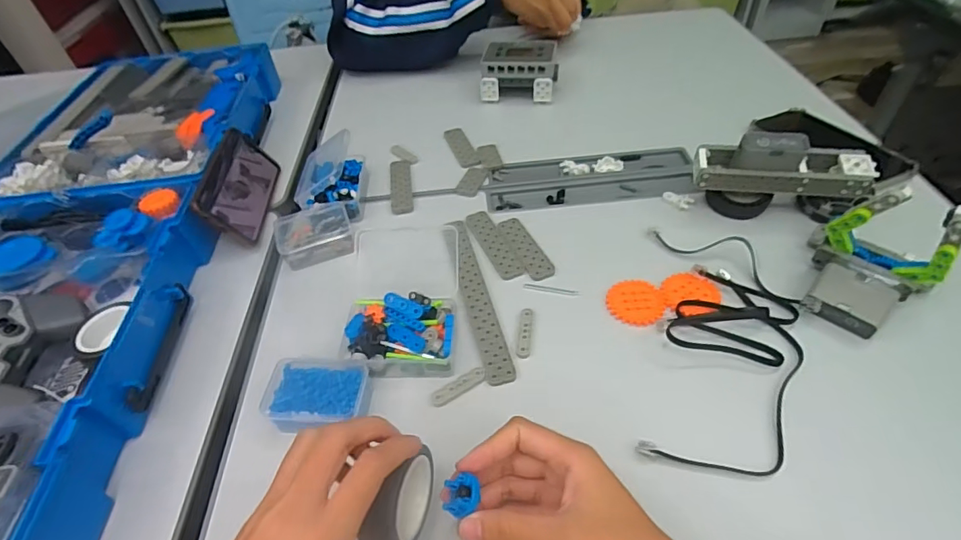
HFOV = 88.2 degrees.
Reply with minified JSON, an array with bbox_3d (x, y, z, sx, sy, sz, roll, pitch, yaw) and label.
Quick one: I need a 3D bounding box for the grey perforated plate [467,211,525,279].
[{"bbox_3d":[0.013,-0.028,0.514,0.027,0.004,0.101,-21,48,-13],"label":"grey perforated plate"}]

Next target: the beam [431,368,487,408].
[{"bbox_3d":[-0.017,0.095,0.405,0.048,0.005,0.011,-30,50,-20],"label":"beam"}]

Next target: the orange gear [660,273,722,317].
[{"bbox_3d":[0.189,0.023,0.446,0.050,0.005,0.050,11,49,17],"label":"orange gear"}]

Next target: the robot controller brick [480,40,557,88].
[{"bbox_3d":[0.059,-0.287,0.718,0.105,0.061,0.068,3,47,10],"label":"robot controller brick"}]

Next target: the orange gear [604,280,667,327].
[{"bbox_3d":[0.140,0.028,0.449,0.049,0.004,0.048,6,48,13],"label":"orange gear"}]

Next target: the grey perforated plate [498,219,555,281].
[{"bbox_3d":[0.045,-0.024,0.505,0.025,0.004,0.089,-21,48,-12],"label":"grey perforated plate"}]

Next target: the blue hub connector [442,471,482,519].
[{"bbox_3d":[-0.010,0.133,0.289,0.022,0.012,0.022,-26,49,30],"label":"blue hub connector"}]

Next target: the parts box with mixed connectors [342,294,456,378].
[{"bbox_3d":[-0.068,0.055,0.426,0.092,0.033,0.060,-1,47,6],"label":"parts box with mixed connectors"}]

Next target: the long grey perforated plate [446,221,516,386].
[{"bbox_3d":[-0.006,0.019,0.469,0.024,0.009,0.195,-14,47,-6],"label":"long grey perforated plate"}]

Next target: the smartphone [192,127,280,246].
[{"bbox_3d":[-0.273,-0.100,0.567,0.011,0.074,0.170,-37,38,21],"label":"smartphone"}]

